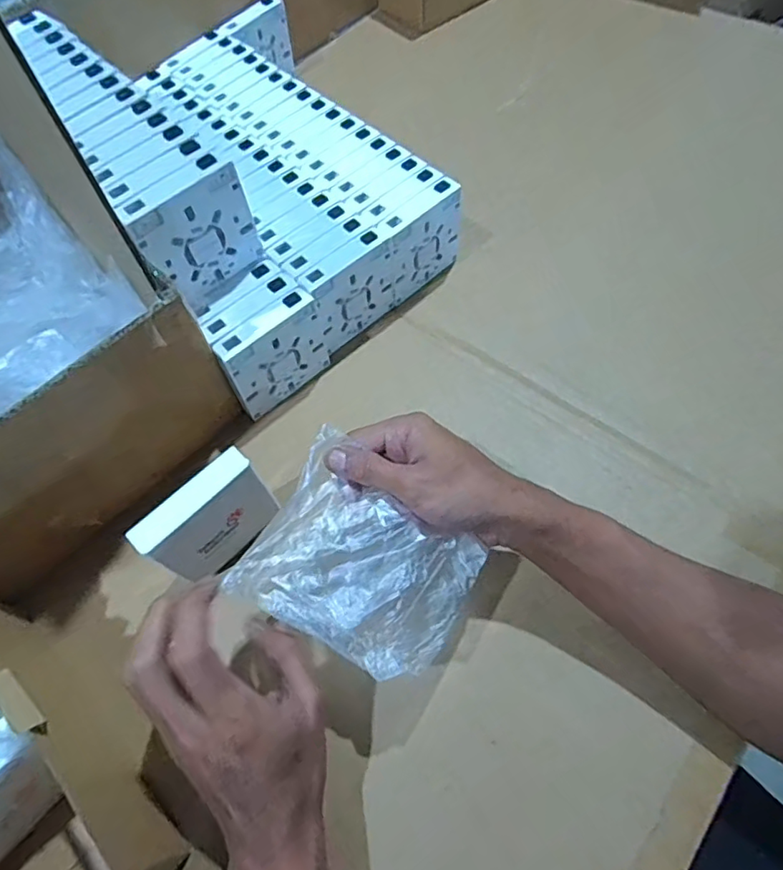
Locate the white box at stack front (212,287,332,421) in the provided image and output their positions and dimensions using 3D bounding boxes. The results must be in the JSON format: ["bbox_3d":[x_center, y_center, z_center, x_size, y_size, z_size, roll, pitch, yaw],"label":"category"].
[{"bbox_3d":[-0.096,-0.066,0.470,0.087,0.083,0.023,-40,68,-17],"label":"white box at stack front"}]

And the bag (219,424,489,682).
[{"bbox_3d":[-0.016,0.076,0.347,0.128,0.028,0.107,27,67,16],"label":"bag"}]

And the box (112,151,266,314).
[{"bbox_3d":[-0.141,-0.148,0.419,0.027,0.087,0.088,37,69,19],"label":"box"}]

